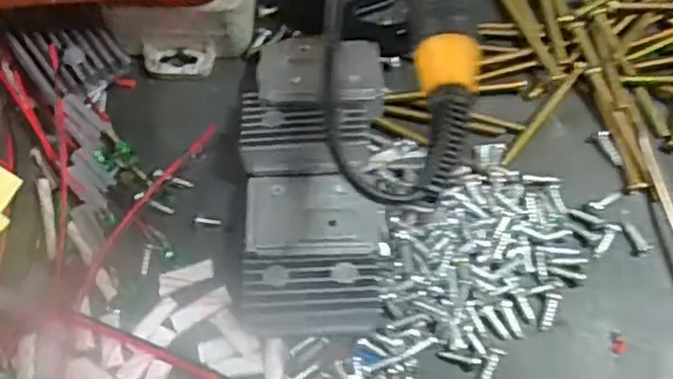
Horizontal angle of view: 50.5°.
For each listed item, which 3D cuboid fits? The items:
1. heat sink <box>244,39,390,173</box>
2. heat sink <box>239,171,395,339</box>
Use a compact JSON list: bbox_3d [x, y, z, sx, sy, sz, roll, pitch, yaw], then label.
[{"bbox_3d":[-0.008,-0.031,0.269,0.050,0.018,0.060,2,68,1],"label":"heat sink"},{"bbox_3d":[-0.007,0.022,0.246,0.048,0.014,0.053,1,68,0],"label":"heat sink"}]

